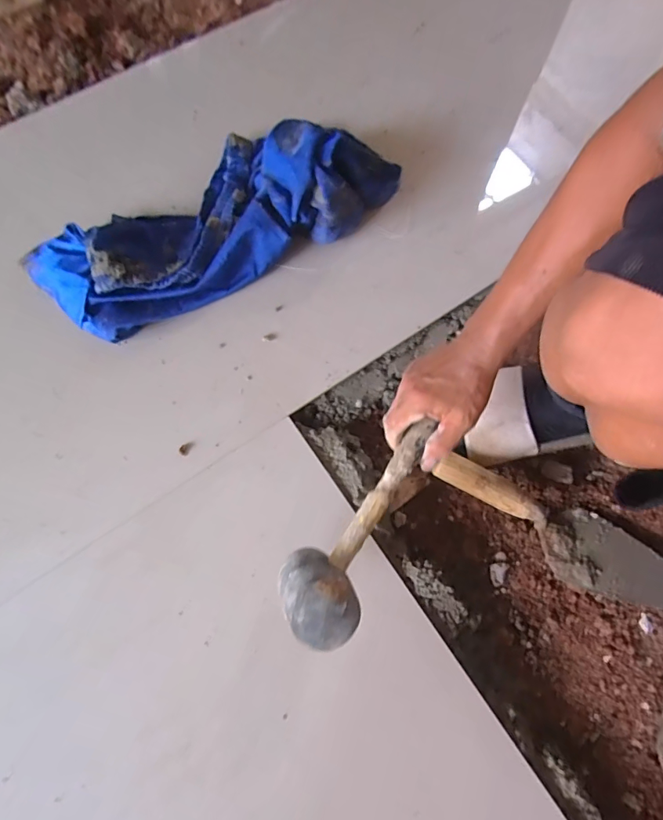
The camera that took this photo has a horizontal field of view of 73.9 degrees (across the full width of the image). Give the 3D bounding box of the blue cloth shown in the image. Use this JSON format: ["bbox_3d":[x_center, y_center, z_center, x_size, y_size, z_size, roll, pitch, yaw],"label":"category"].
[{"bbox_3d":[-0.144,-0.246,0.536,0.455,0.128,0.193,-29,75,-11],"label":"blue cloth"}]

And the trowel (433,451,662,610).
[{"bbox_3d":[0.258,0.138,0.502,0.299,0.053,0.082,29,73,7],"label":"trowel"}]

